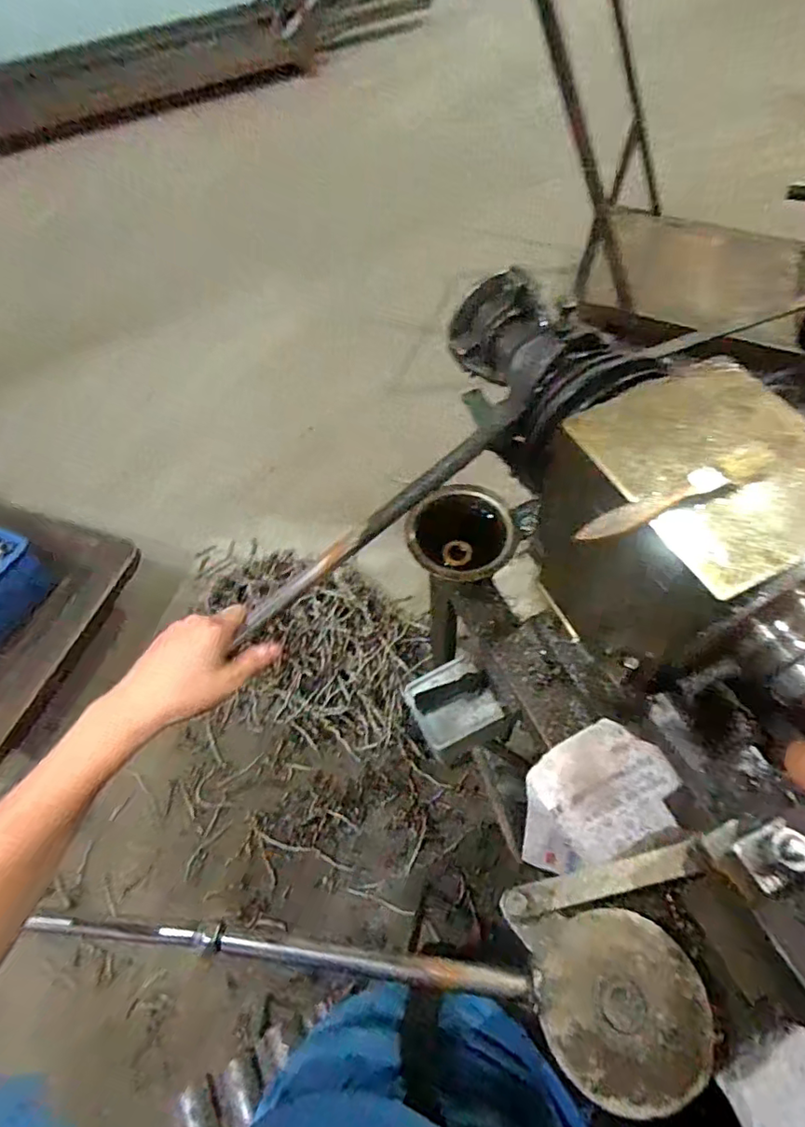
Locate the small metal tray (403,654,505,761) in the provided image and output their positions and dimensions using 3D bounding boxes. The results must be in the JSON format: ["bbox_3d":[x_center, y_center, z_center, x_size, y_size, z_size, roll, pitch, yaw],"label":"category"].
[{"bbox_3d":[0.061,0.167,0.674,0.095,0.027,0.094,-25,60,-11],"label":"small metal tray"}]

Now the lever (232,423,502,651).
[{"bbox_3d":[-0.027,-0.031,0.493,0.284,0.026,0.022,-40,64,-13],"label":"lever"}]

